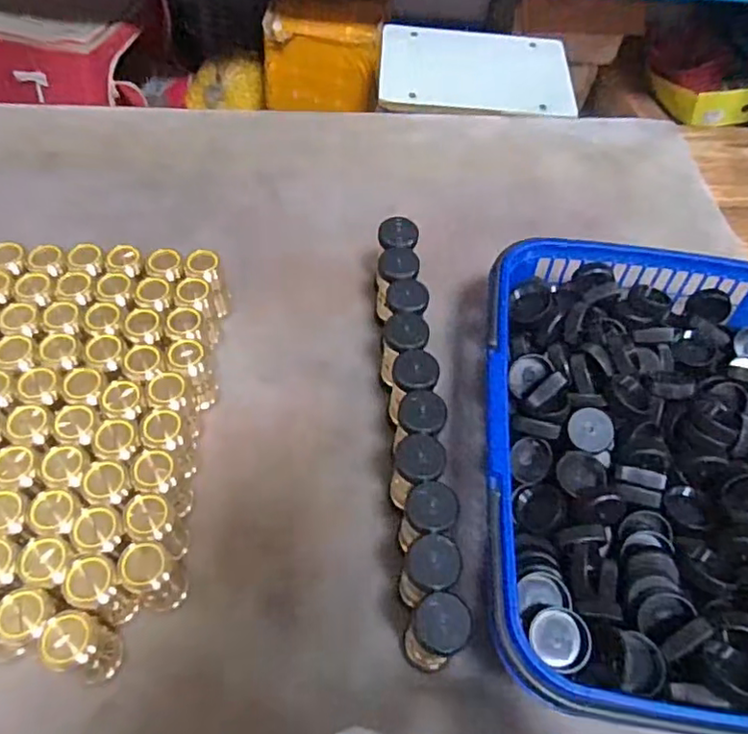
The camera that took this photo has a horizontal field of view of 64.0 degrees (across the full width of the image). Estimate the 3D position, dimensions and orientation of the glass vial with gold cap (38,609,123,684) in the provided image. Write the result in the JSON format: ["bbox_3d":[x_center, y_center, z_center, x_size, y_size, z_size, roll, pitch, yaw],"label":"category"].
[{"bbox_3d":[-0.178,0.174,0.369,0.027,0.071,0.031,28,60,13],"label":"glass vial with gold cap"}]

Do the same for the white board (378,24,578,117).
[{"bbox_3d":[0.177,-0.520,1.050,0.327,0.025,0.242,3,58,-2],"label":"white board"}]

